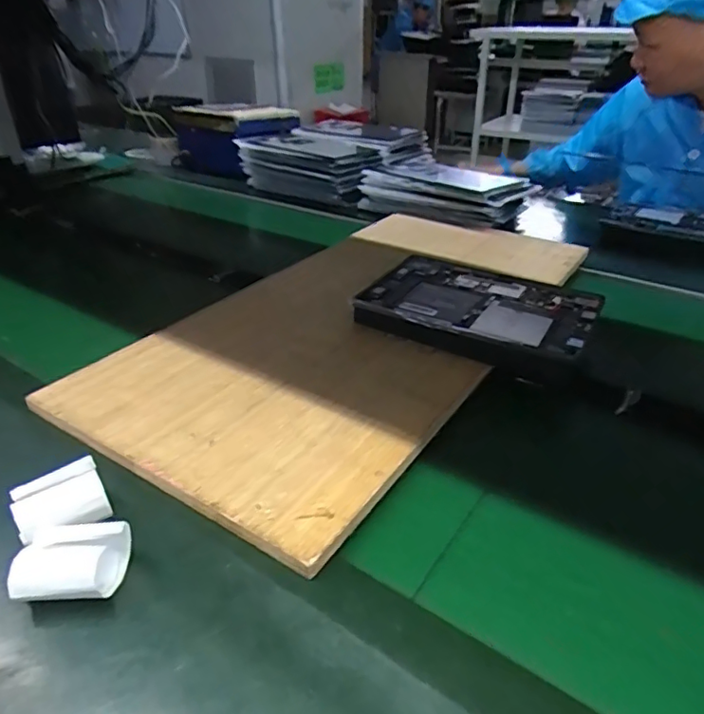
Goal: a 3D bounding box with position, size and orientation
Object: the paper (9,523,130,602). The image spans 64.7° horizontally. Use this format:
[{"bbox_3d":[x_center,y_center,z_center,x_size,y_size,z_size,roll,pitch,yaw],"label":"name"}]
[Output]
[{"bbox_3d":[-0.188,0.141,0.373,0.068,0.041,0.043,1,32,-1],"label":"paper"}]

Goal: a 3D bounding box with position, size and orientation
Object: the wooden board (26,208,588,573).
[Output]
[{"bbox_3d":[0.028,-0.069,0.691,0.343,0.025,0.705,20,37,29],"label":"wooden board"}]

